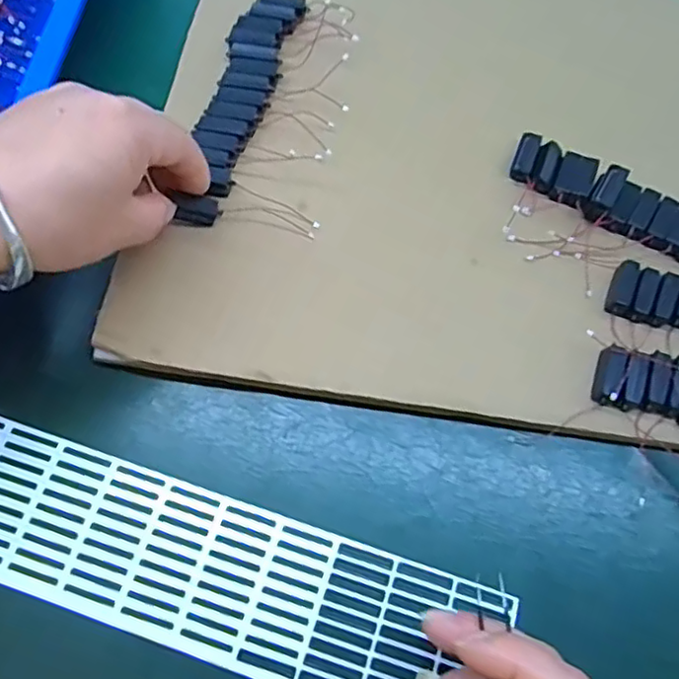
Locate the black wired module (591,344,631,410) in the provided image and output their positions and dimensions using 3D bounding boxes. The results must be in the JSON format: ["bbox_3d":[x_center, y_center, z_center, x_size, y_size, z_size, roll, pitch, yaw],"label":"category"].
[{"bbox_3d":[0.131,0.016,0.308,0.012,0.010,0.031,26,69,9],"label":"black wired module"}]

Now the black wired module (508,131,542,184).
[{"bbox_3d":[0.104,-0.102,0.355,0.012,0.008,0.031,19,68,6],"label":"black wired module"}]

